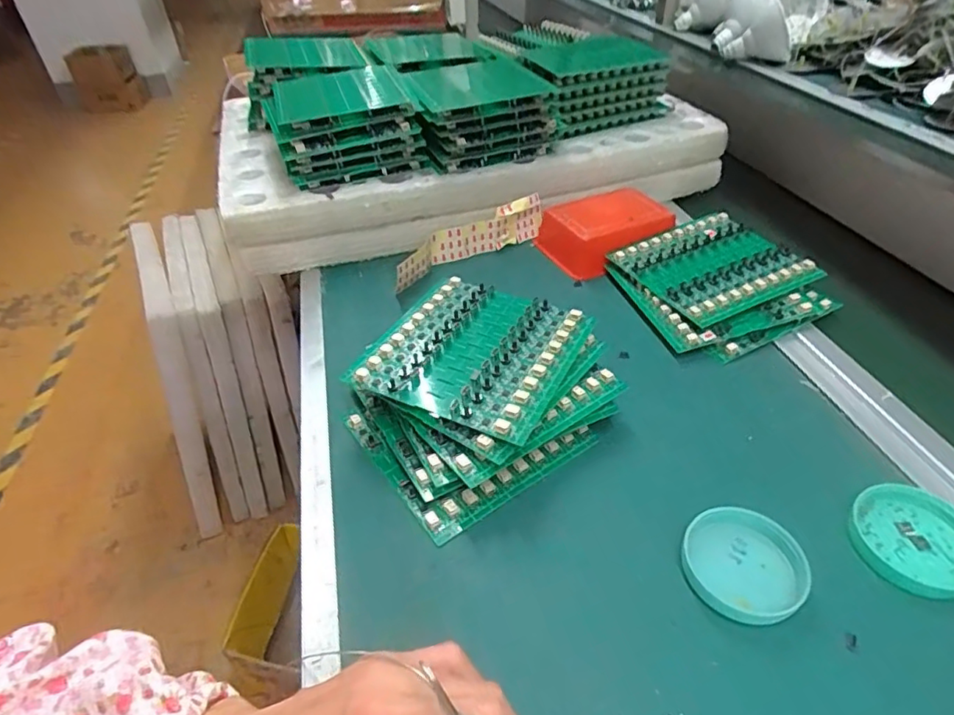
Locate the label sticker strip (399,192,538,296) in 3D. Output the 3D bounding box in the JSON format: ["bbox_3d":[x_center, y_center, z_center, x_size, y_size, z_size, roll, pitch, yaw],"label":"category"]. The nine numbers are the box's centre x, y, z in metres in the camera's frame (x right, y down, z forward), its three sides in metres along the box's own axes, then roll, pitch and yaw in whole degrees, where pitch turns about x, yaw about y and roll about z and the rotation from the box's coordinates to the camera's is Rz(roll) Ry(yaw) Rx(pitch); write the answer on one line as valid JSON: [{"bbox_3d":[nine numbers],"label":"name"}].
[{"bbox_3d":[-0.011,-0.121,0.577,0.185,0.044,0.028,-29,47,-27],"label":"label sticker strip"}]

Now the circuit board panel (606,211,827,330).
[{"bbox_3d":[0.218,-0.086,0.518,0.136,0.012,0.126,-22,45,-14],"label":"circuit board panel"}]

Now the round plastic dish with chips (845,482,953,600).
[{"bbox_3d":[0.256,0.104,0.327,0.070,0.009,0.065,-1,41,1],"label":"round plastic dish with chips"}]

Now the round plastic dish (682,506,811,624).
[{"bbox_3d":[0.150,0.115,0.317,0.062,0.015,0.061,-1,41,1],"label":"round plastic dish"}]

